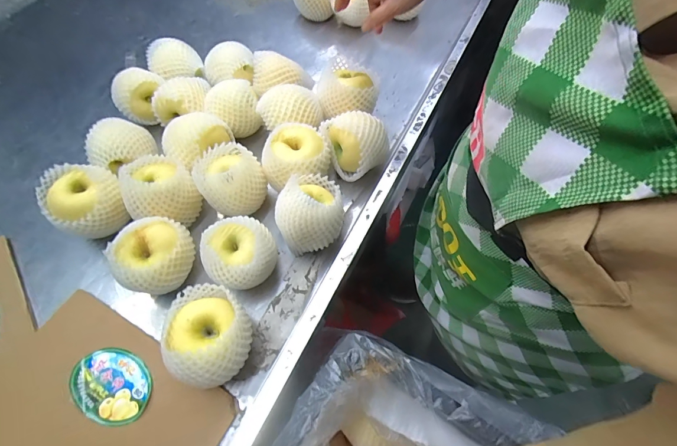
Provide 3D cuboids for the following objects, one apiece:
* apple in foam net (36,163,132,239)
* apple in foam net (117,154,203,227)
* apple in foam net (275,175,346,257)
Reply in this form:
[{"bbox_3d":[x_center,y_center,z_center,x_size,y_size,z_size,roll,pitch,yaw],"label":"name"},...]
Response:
[{"bbox_3d":[-0.337,-0.025,0.464,0.087,0.088,0.090,-1,60,2],"label":"apple in foam net"},{"bbox_3d":[-0.241,-0.040,0.458,0.076,0.072,0.083,-1,60,2],"label":"apple in foam net"},{"bbox_3d":[-0.037,-0.010,0.446,0.082,0.090,0.084,-1,60,2],"label":"apple in foam net"}]

